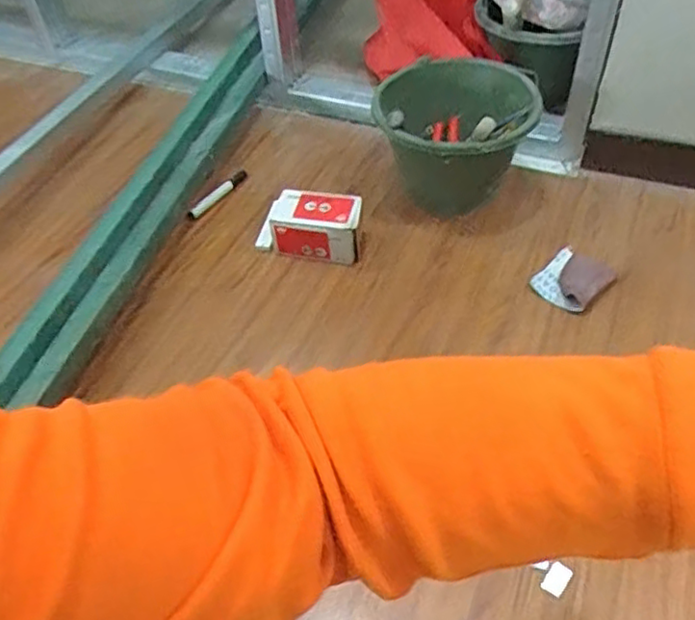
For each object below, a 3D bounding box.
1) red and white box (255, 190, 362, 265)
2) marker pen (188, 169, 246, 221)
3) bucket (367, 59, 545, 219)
[{"bbox_3d":[-0.060,-0.136,1.041,0.162,0.088,0.084,5,48,11],"label":"red and white box"},{"bbox_3d":[-0.232,-0.204,1.168,0.018,0.022,0.146,26,55,27],"label":"marker pen"},{"bbox_3d":[0.176,-0.265,1.078,0.251,0.198,0.209,2,48,6],"label":"bucket"}]

